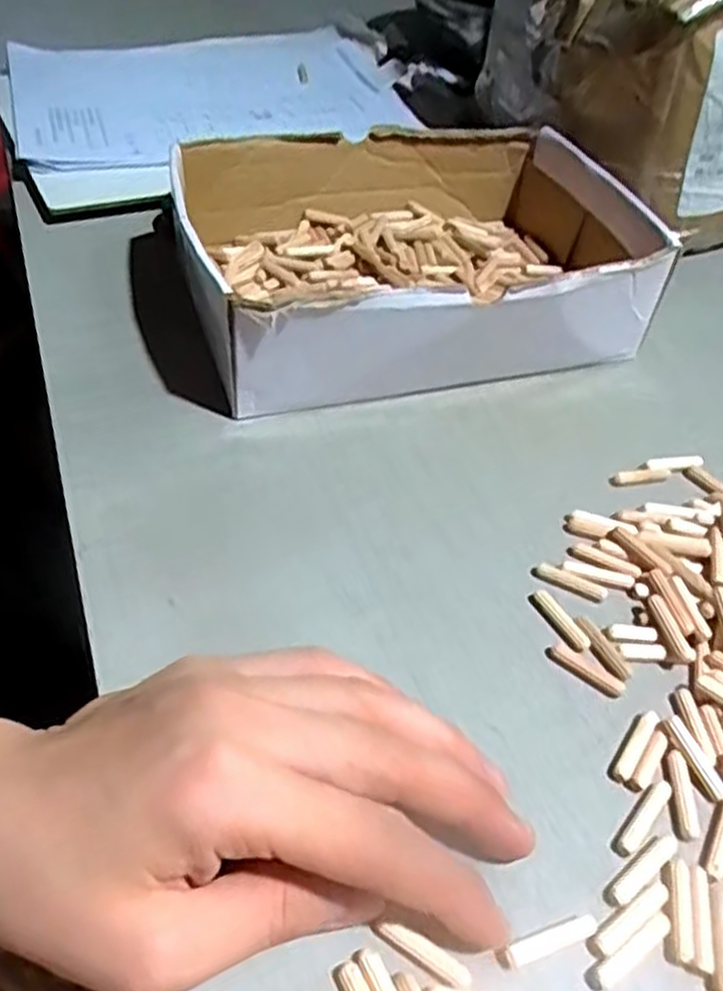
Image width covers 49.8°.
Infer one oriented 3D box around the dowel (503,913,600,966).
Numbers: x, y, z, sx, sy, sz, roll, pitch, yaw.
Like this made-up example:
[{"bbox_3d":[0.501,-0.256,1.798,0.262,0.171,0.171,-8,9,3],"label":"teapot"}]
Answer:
[{"bbox_3d":[0.055,0.127,0.224,0.029,0.004,0.006,-12,48,-18],"label":"dowel"}]

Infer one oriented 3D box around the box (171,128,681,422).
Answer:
[{"bbox_3d":[0.030,-0.131,0.433,0.240,0.068,0.178,-9,47,-15],"label":"box"}]

